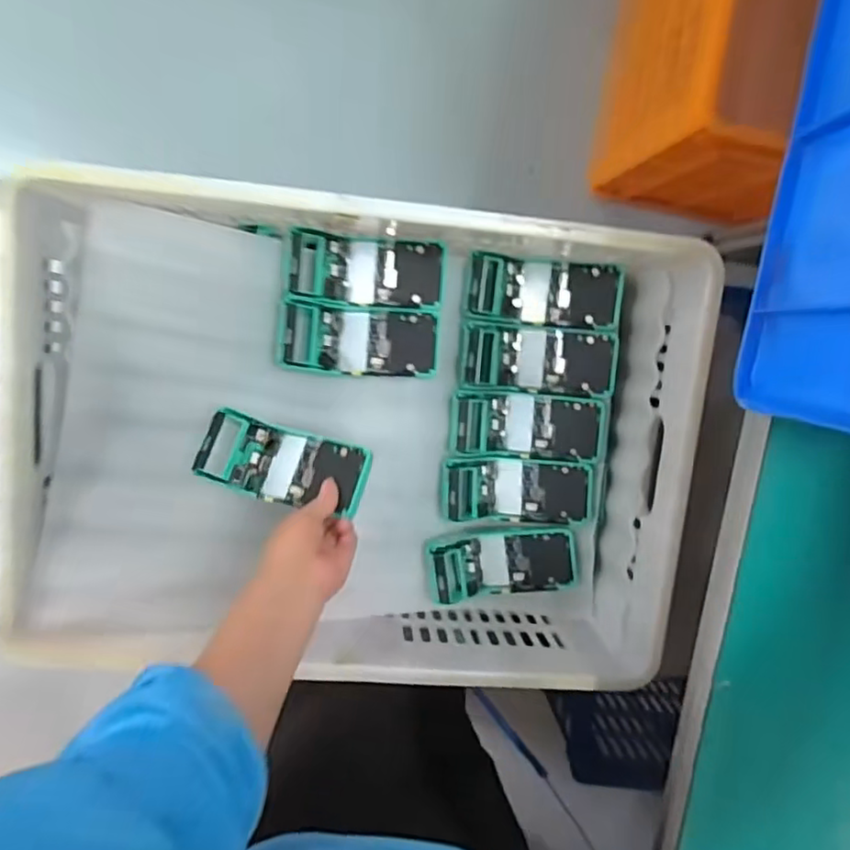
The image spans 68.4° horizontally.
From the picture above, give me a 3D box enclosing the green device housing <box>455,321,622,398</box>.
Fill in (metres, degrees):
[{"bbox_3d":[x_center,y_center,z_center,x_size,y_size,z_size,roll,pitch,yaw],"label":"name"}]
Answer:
[{"bbox_3d":[0.130,-0.076,0.719,0.171,0.036,0.079,5,98,7],"label":"green device housing"}]

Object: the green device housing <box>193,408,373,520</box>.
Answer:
[{"bbox_3d":[-0.137,0.037,0.627,0.164,0.060,0.079,10,97,10],"label":"green device housing"}]

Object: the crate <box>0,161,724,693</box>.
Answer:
[{"bbox_3d":[-0.071,0.016,0.675,0.646,0.197,0.458,4,97,-5],"label":"crate"}]

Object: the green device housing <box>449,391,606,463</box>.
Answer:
[{"bbox_3d":[0.120,0.000,0.730,0.174,0.036,0.079,3,98,7],"label":"green device housing"}]

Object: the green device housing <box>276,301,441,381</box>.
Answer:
[{"bbox_3d":[-0.071,-0.092,0.683,0.168,0.037,0.079,4,97,-5],"label":"green device housing"}]

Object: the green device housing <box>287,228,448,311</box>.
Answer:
[{"bbox_3d":[-0.062,-0.166,0.680,0.167,0.039,0.076,4,97,-5],"label":"green device housing"}]

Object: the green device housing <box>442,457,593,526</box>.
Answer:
[{"bbox_3d":[0.109,0.078,0.740,0.173,0.040,0.081,1,98,7],"label":"green device housing"}]

